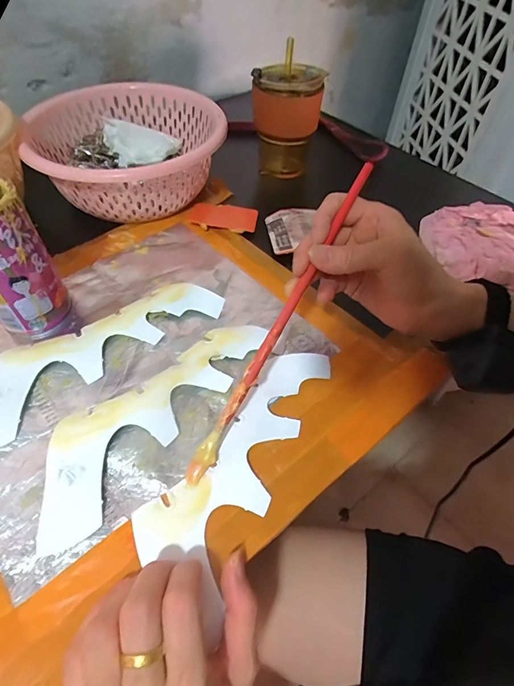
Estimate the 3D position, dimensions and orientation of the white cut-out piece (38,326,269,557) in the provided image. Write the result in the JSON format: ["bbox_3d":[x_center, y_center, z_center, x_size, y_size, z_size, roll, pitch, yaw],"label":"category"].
[{"bbox_3d":[-0.081,0.045,0.299,0.068,0.011,0.216,31,56,20],"label":"white cut-out piece"}]

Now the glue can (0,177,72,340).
[{"bbox_3d":[-0.207,-0.067,0.314,0.065,0.117,0.070,2,51,-2],"label":"glue can"}]

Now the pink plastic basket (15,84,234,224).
[{"bbox_3d":[-0.157,-0.230,0.469,0.216,0.087,0.200,2,51,-2],"label":"pink plastic basket"}]

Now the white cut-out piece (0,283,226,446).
[{"bbox_3d":[-0.140,0.001,0.330,0.226,0.009,0.069,-35,66,-25],"label":"white cut-out piece"}]

